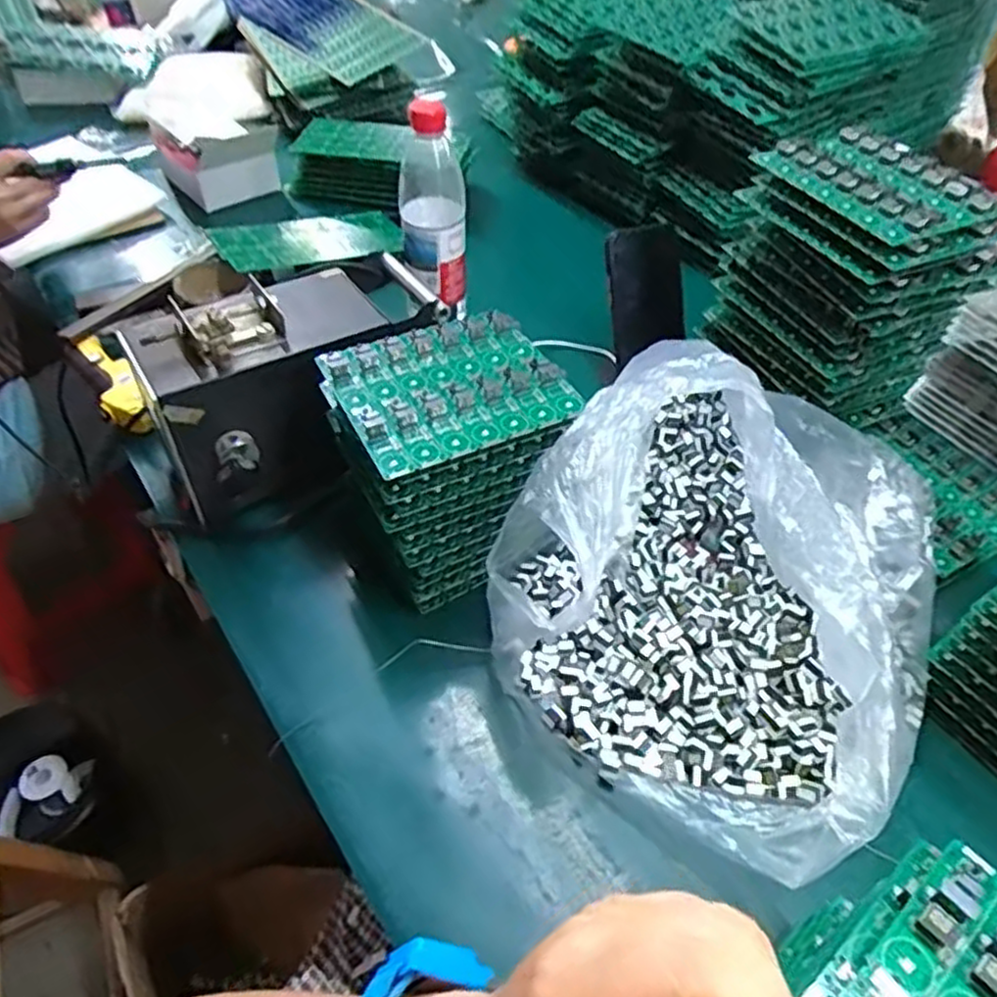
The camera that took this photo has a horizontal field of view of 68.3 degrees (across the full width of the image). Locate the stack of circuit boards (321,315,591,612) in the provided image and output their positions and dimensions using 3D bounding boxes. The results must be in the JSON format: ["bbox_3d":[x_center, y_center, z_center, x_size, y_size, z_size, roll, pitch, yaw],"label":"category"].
[{"bbox_3d":[-0.036,-0.035,0.565,0.152,0.142,0.142,-22,52,-21],"label":"stack of circuit boards"}]

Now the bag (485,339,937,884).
[{"bbox_3d":[0.173,0.032,0.498,0.275,0.178,0.318,36,56,27],"label":"bag"}]

